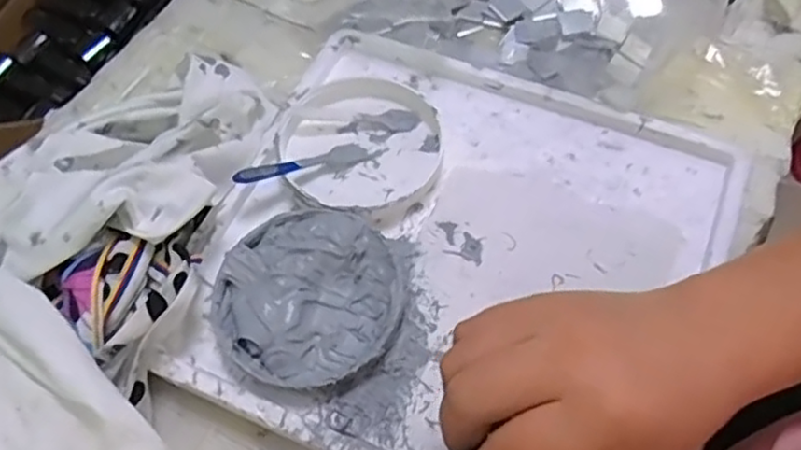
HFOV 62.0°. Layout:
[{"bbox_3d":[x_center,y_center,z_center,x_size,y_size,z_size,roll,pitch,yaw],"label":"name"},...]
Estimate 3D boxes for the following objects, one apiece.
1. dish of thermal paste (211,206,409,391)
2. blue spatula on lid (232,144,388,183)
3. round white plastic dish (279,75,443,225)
[{"bbox_3d":[-0.047,0.038,0.355,0.097,0.014,0.096,-1,60,2],"label":"dish of thermal paste"},{"bbox_3d":[-0.055,-0.037,0.397,0.090,0.009,0.016,-14,59,-25],"label":"blue spatula on lid"},{"bbox_3d":[-0.022,-0.049,0.407,0.094,0.016,0.090,-1,60,2],"label":"round white plastic dish"}]

